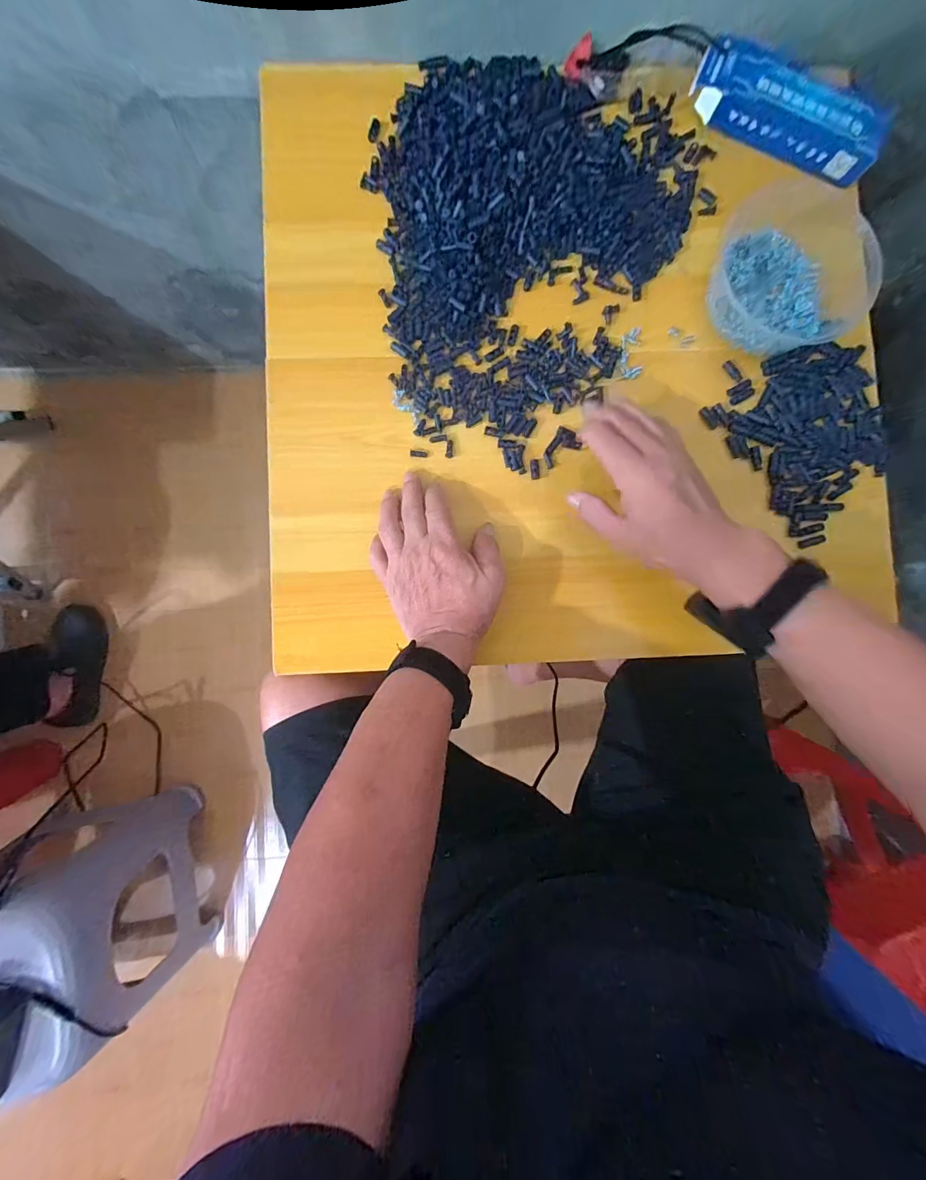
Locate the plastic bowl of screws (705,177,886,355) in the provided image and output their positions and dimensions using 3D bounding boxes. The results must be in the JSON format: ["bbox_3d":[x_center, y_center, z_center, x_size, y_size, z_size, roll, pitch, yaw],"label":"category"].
[{"bbox_3d":[0.300,-0.293,0.398,0.130,0.041,0.135,0,88,-3],"label":"plastic bowl of screws"}]

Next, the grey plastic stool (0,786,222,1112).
[{"bbox_3d":[-0.673,0.568,0.728,0.323,0.311,0.305,-14,88,-4],"label":"grey plastic stool"}]

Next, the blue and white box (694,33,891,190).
[{"bbox_3d":[0.304,-0.448,0.408,0.178,0.034,0.059,22,87,-2],"label":"blue and white box"}]

